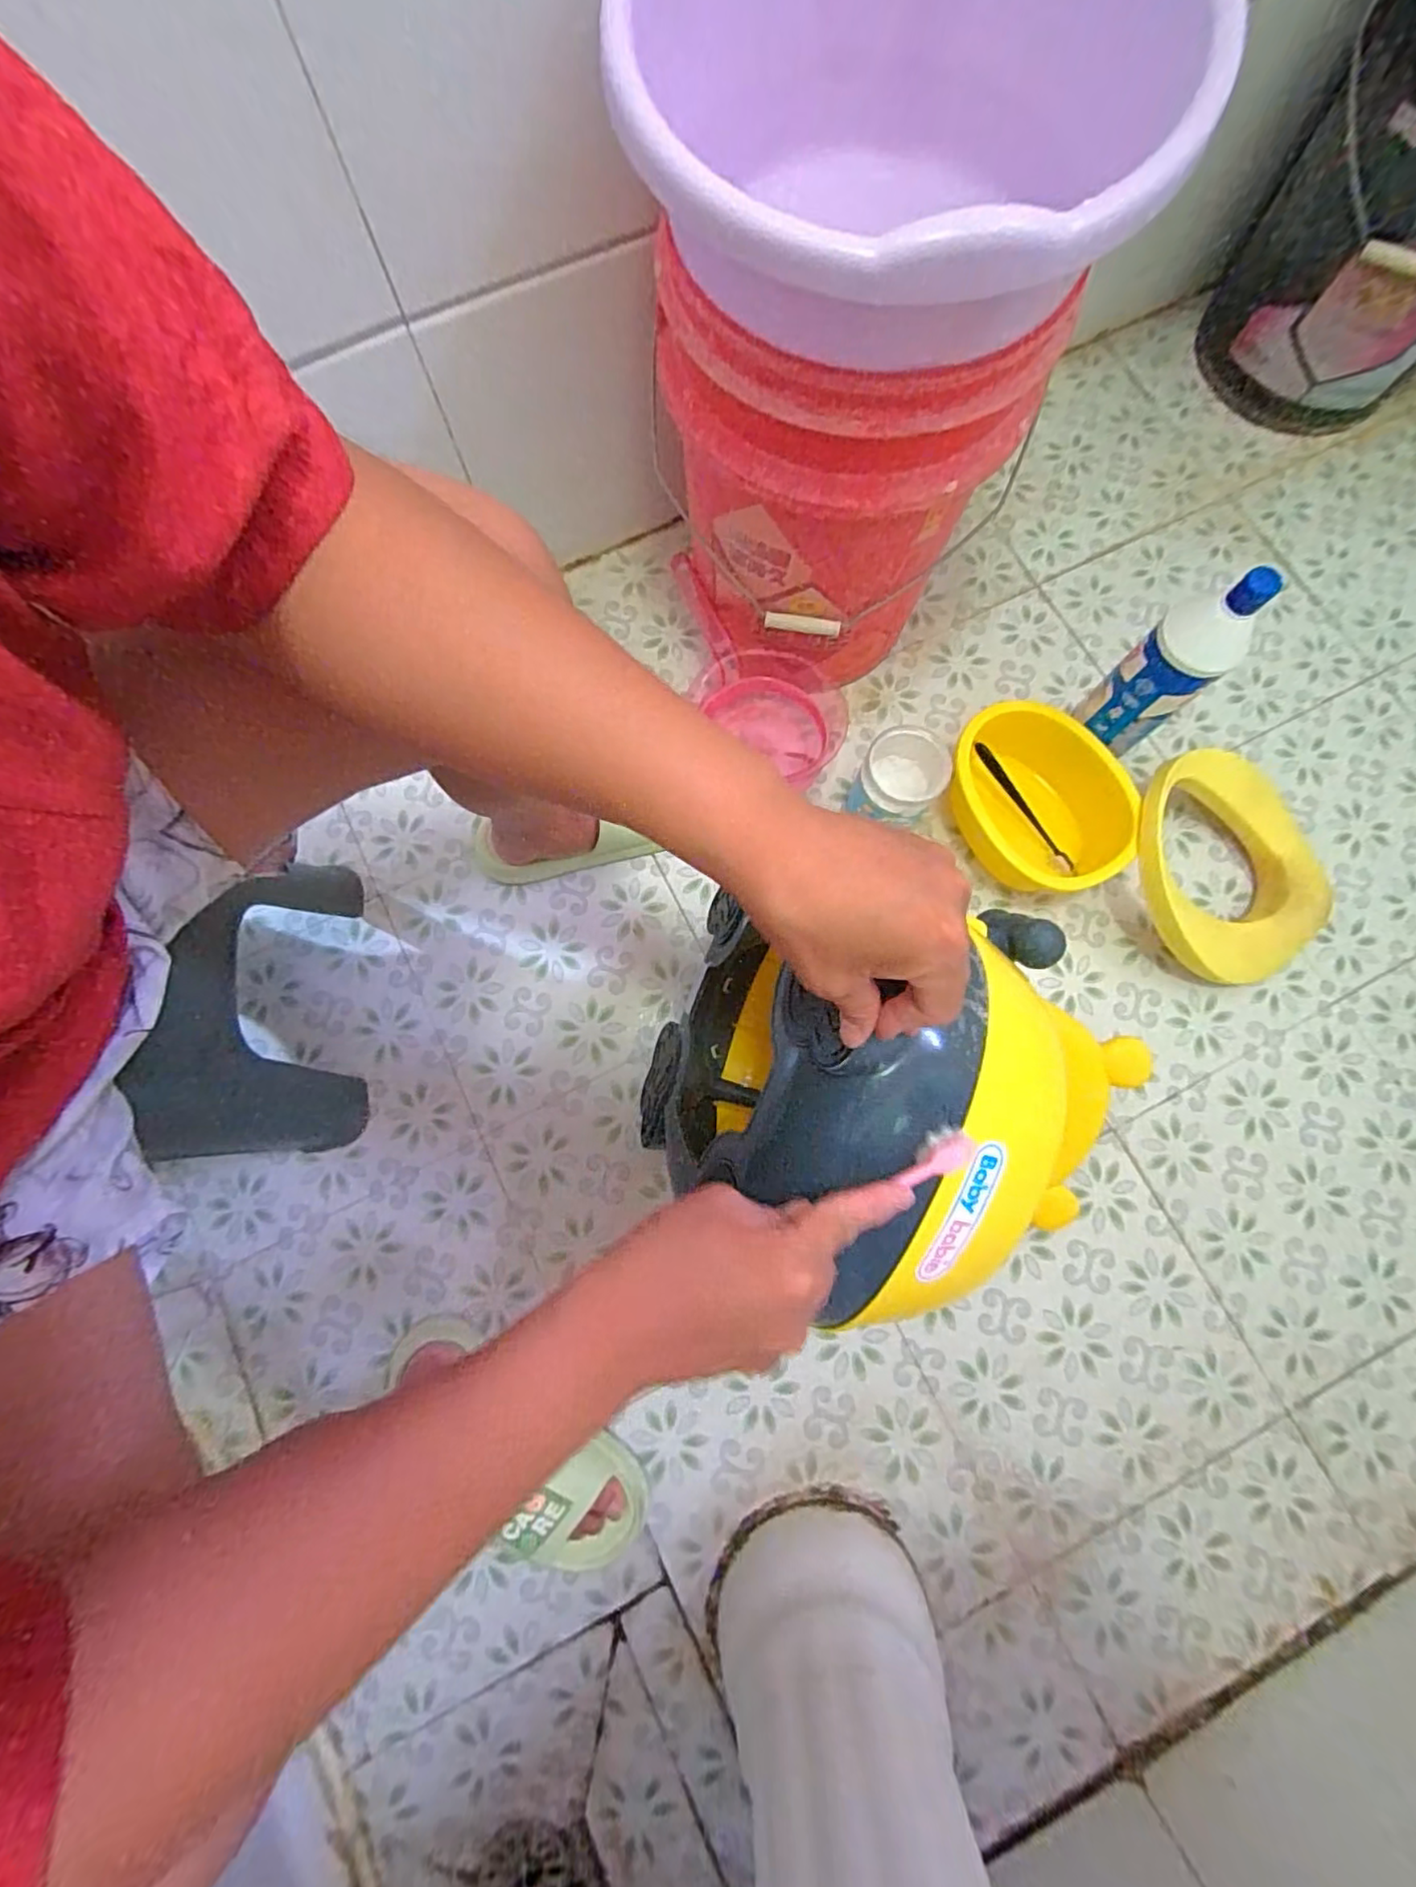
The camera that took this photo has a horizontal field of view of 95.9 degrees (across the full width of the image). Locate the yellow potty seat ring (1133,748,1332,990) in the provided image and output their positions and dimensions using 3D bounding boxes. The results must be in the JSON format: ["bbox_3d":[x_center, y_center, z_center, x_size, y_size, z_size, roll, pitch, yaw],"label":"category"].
[{"bbox_3d":[0.557,-0.090,0.680,0.185,0.037,0.242,-28,93,-8],"label":"yellow potty seat ring"}]

